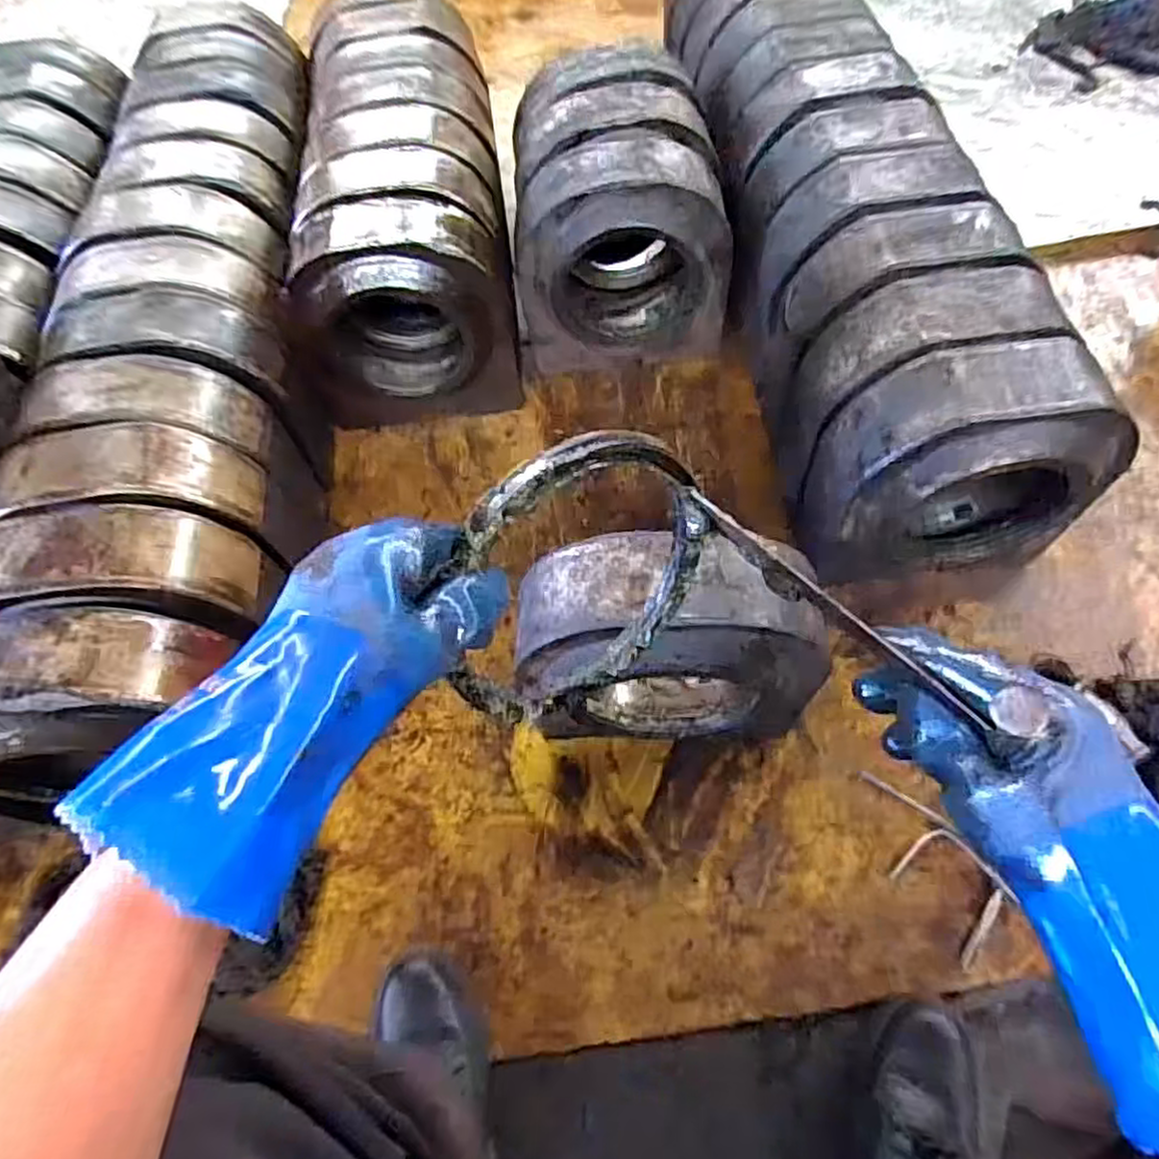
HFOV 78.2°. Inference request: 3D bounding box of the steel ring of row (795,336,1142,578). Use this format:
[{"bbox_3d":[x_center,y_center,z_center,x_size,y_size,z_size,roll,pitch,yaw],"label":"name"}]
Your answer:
[{"bbox_3d":[0.425,-0.116,0.811,0.286,0.293,0.124,-9,60,-1],"label":"steel ring of row"}]

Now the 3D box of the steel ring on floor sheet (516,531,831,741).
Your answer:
[{"bbox_3d":[0.079,0.071,0.715,0.274,0.255,0.118,1,61,5],"label":"steel ring on floor sheet"}]

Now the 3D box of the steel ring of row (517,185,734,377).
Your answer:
[{"bbox_3d":[0.062,-0.431,1.038,0.301,0.307,0.098,-7,60,0],"label":"steel ring of row"}]

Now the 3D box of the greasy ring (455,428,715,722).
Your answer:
[{"bbox_3d":[0.003,0.007,0.445,0.198,0.198,0.026,-52,51,3],"label":"greasy ring"}]

